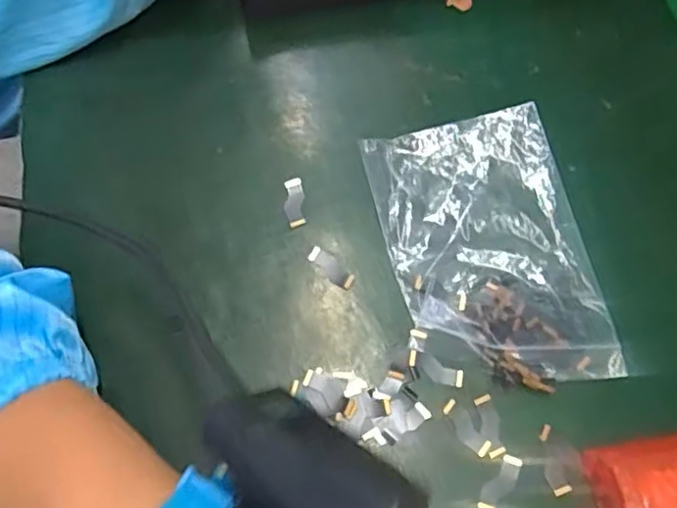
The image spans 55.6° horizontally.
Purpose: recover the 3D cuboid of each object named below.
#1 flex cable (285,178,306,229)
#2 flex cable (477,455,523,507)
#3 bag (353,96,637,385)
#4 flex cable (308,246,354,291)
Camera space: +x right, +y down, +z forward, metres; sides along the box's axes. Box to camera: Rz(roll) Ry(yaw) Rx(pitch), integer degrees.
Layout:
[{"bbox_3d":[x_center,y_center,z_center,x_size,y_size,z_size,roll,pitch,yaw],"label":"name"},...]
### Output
[{"bbox_3d":[-0.023,-0.027,0.336,0.010,0.004,0.029,-5,67,-3],"label":"flex cable"},{"bbox_3d":[0.071,0.101,0.283,0.010,0.004,0.027,33,70,12],"label":"flex cable"},{"bbox_3d":[0.076,-0.005,0.322,0.096,0.016,0.147,-12,67,-6],"label":"bag"},{"bbox_3d":[-0.003,0.007,0.323,0.010,0.004,0.027,-42,73,-17],"label":"flex cable"}]

